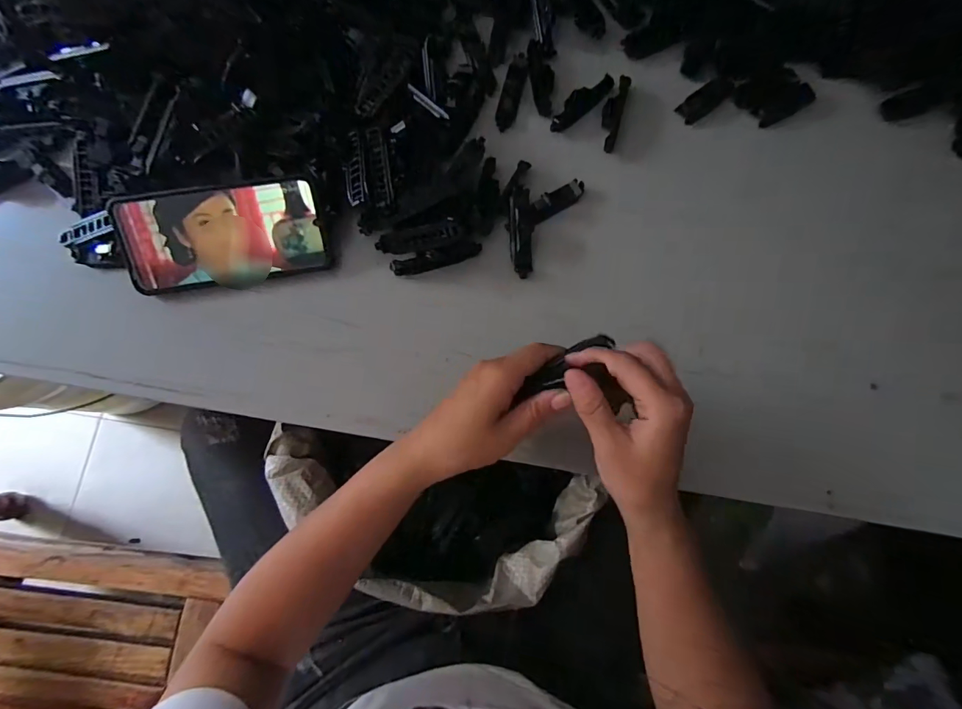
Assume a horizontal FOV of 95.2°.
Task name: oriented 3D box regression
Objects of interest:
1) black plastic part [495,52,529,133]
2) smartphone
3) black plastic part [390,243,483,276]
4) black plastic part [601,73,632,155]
[{"bbox_3d":[0.031,-0.258,0.431,0.020,0.013,0.091,14,79,2],"label":"black plastic part"},{"bbox_3d":[-0.219,-0.100,0.376,0.165,0.011,0.080,-8,106,-4],"label":"smartphone"},{"bbox_3d":[-0.039,-0.085,0.391,0.081,0.005,0.014,-16,80,-4],"label":"black plastic part"},{"bbox_3d":[0.129,-0.236,0.427,0.018,0.009,0.079,16,79,2],"label":"black plastic part"}]

